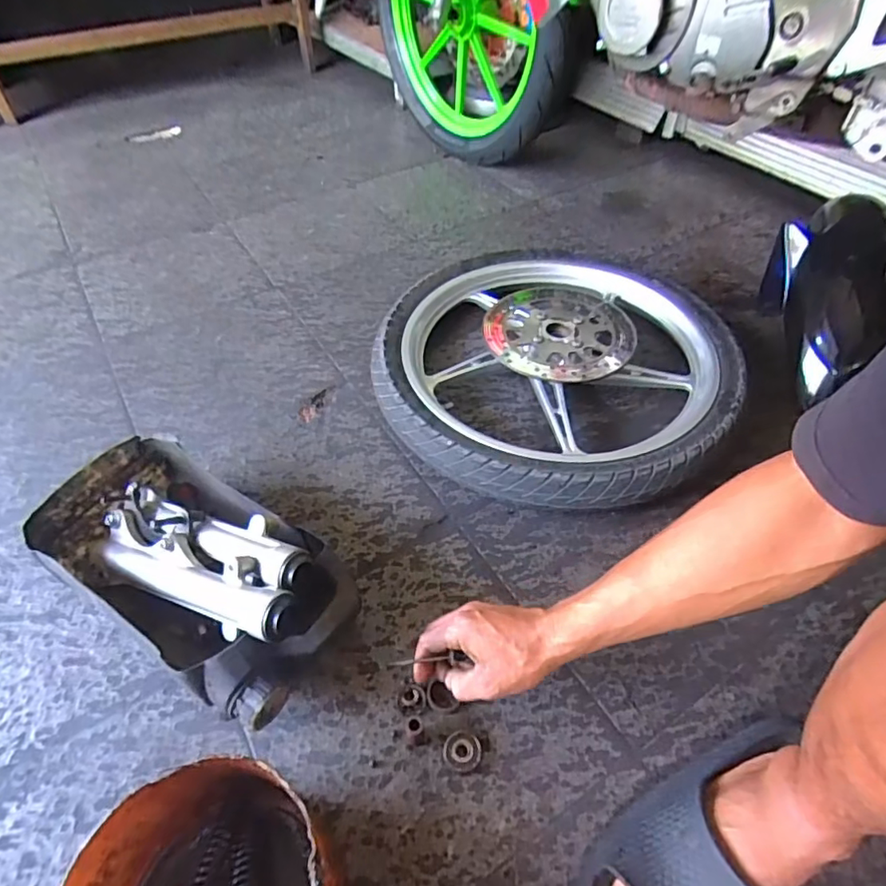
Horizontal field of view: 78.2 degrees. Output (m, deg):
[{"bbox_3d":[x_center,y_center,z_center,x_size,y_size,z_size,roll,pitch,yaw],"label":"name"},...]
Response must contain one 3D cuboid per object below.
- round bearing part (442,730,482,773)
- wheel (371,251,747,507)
[{"bbox_3d":[0.017,0.284,0.503,0.035,0.010,0.033,0,50,0],"label":"round bearing part"},{"bbox_3d":[0.159,-0.121,0.802,0.486,0.091,0.504,0,50,0],"label":"wheel"}]

